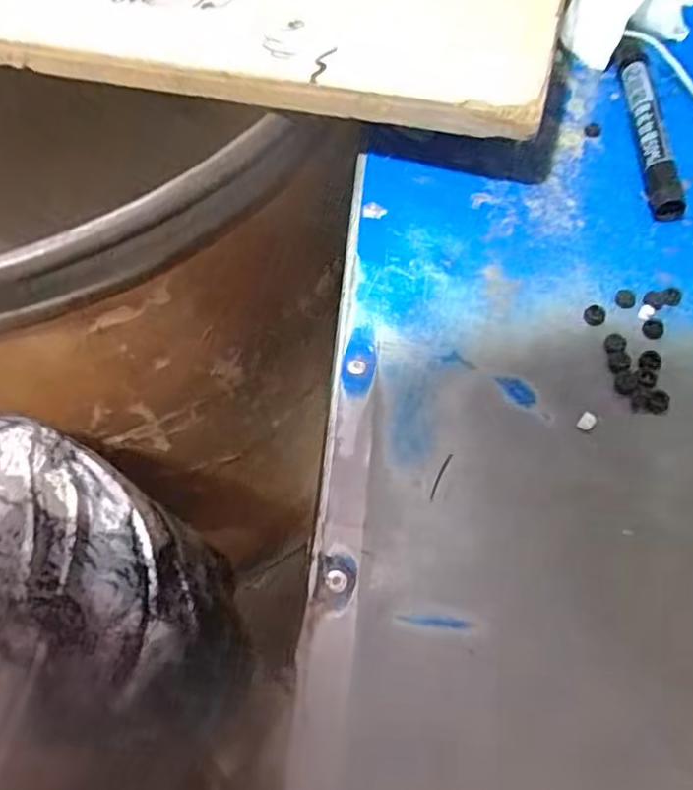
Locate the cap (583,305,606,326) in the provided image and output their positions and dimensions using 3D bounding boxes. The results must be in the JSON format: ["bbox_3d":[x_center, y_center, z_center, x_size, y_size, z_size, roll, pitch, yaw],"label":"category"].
[{"bbox_3d":[0.105,-0.034,0.257,0.008,0.004,0.010,29,71,21],"label":"cap"}]

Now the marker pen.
[{"bbox_3d":[0.151,-0.137,0.308,0.016,0.014,0.120,-2,63,8],"label":"marker pen"}]

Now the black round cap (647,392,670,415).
[{"bbox_3d":[0.123,0.003,0.240,0.008,0.004,0.010,39,75,24],"label":"black round cap"}]

